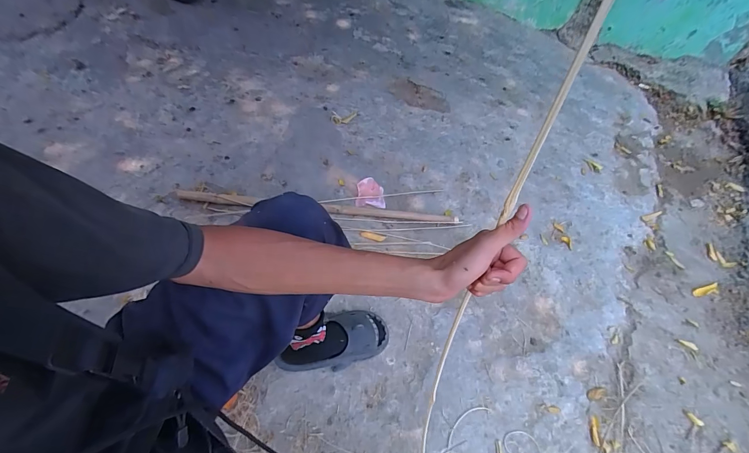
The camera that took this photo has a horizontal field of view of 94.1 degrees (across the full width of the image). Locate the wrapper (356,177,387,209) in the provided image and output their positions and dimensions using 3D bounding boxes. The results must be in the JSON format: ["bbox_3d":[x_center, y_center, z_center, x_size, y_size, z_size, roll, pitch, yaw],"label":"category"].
[{"bbox_3d":[-0.013,-0.117,1.209,0.097,0.029,0.113,4,54,-2],"label":"wrapper"}]

